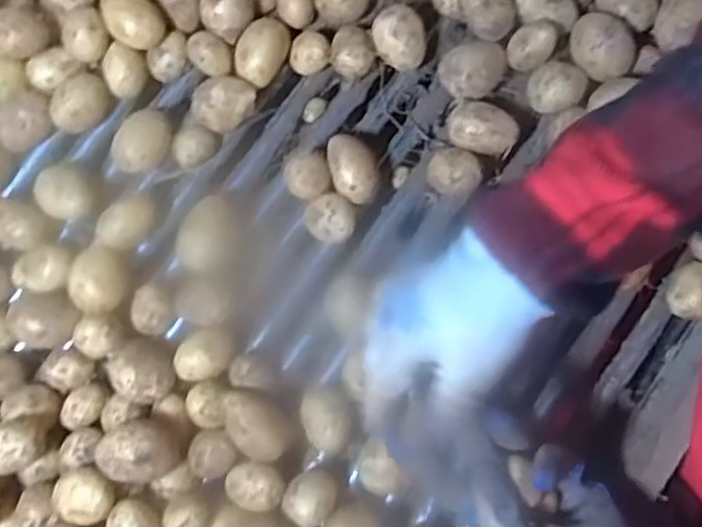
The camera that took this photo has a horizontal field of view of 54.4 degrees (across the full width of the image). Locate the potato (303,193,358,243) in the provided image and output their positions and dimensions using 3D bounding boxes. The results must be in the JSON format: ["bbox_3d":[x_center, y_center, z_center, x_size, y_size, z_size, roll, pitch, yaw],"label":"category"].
[{"bbox_3d":[-0.016,-0.035,0.541,0.039,0.030,0.034,25,80,3],"label":"potato"}]

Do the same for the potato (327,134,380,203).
[{"bbox_3d":[0.002,-0.074,0.546,0.037,0.033,0.053,-13,80,-4],"label":"potato"}]

